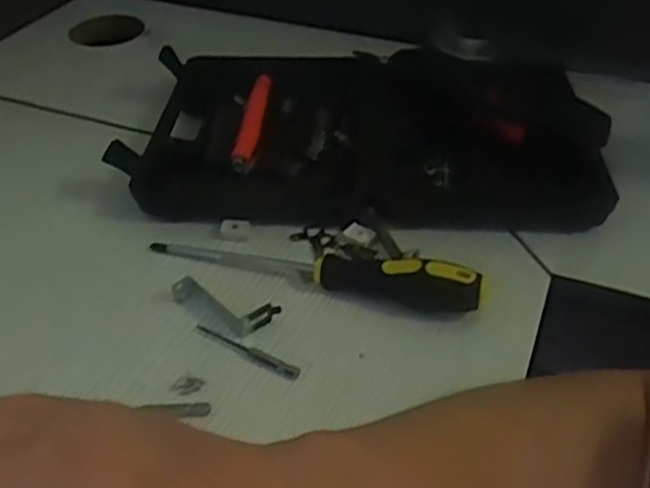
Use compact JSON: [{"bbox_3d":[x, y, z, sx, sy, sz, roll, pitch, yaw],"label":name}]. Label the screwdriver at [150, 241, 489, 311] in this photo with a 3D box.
[{"bbox_3d":[-0.009,0.009,0.442,0.217,0.027,0.024,12,42,15],"label":"screwdriver"}]

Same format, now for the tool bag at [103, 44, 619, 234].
[{"bbox_3d":[0.029,-0.104,0.541,0.348,0.058,0.214,4,41,5],"label":"tool bag"}]

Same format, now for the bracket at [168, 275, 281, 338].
[{"bbox_3d":[-0.063,0.036,0.424,0.066,0.015,0.025,18,44,21],"label":"bracket"}]

